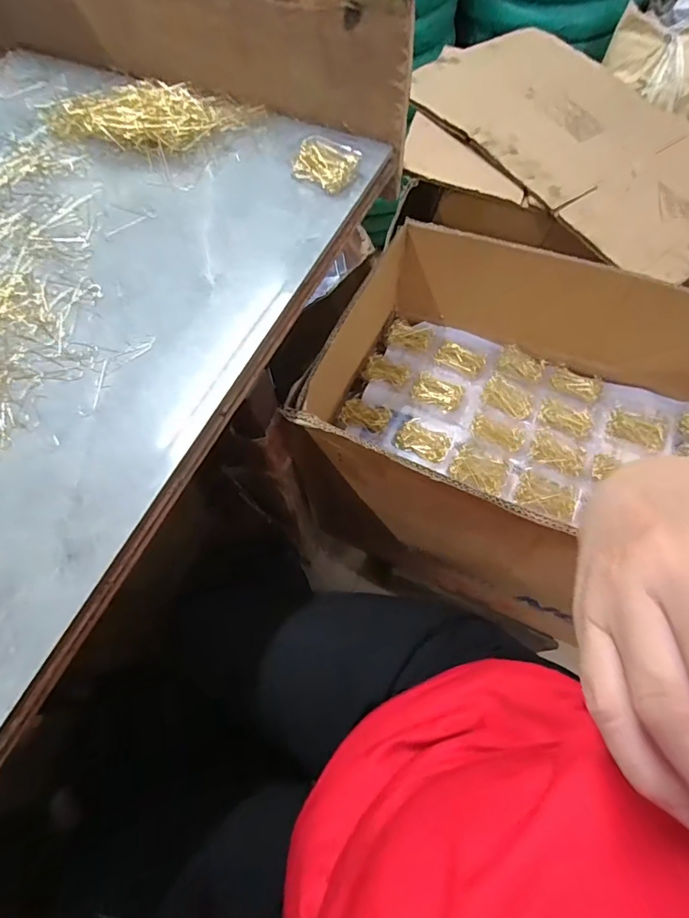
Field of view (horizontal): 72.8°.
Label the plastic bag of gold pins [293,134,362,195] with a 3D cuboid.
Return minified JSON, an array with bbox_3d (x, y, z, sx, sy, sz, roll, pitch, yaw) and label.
[{"bbox_3d":[-0.023,-0.336,0.532,0.071,0.027,0.047,25,67,11],"label":"plastic bag of gold pins"}]

